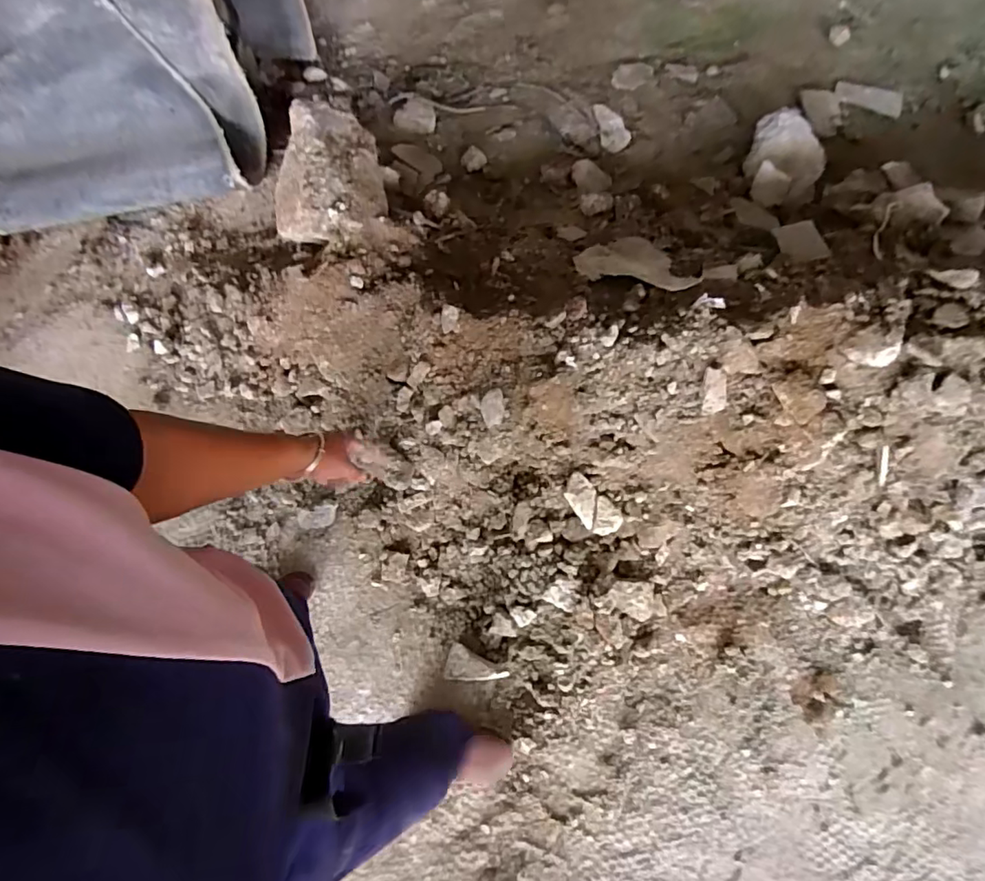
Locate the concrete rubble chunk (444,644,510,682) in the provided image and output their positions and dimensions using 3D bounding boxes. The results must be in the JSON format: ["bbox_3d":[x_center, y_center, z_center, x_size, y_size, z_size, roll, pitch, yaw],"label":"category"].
[{"bbox_3d":[-0.037,0.518,1.246,0.137,0.024,0.071,12,56,15],"label":"concrete rubble chunk"}]

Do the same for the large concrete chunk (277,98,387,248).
[{"bbox_3d":[-0.453,-0.711,1.461,0.297,0.132,0.449,-12,71,-5],"label":"large concrete chunk"}]

